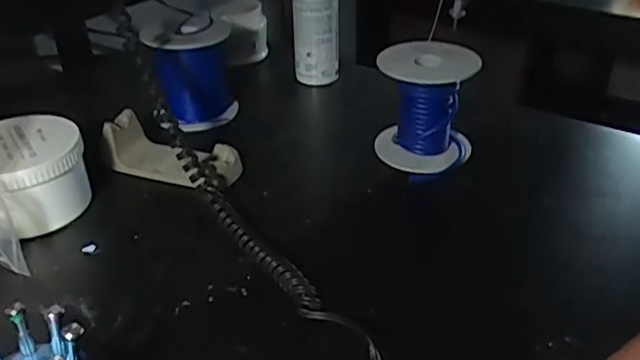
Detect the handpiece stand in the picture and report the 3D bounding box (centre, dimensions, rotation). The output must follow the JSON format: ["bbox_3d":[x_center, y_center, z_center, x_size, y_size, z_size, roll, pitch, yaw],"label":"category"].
[{"bbox_3d":[-0.130,-0.025,0.539,0.122,0.040,0.044,10,34,17],"label":"handpiece stand"}]

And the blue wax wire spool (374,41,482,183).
[{"bbox_3d":[0.093,-0.061,0.541,0.086,0.095,0.086,5,33,10],"label":"blue wax wire spool"}]

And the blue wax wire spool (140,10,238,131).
[{"bbox_3d":[-0.129,-0.110,0.616,0.081,0.098,0.082,-11,34,-15],"label":"blue wax wire spool"}]

